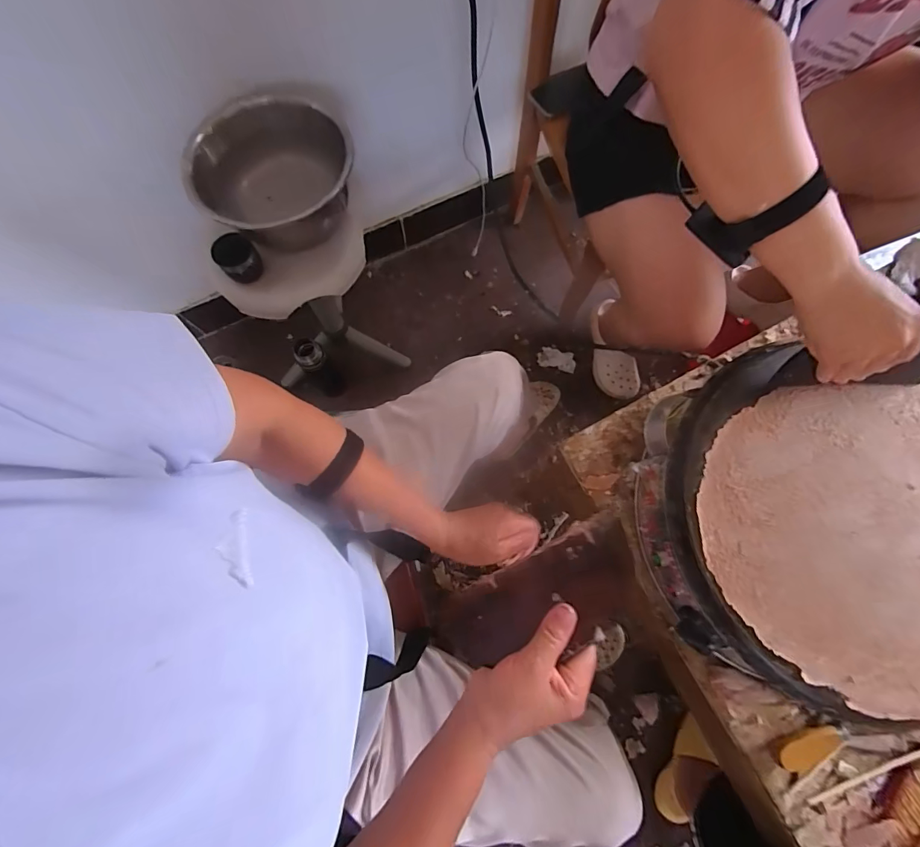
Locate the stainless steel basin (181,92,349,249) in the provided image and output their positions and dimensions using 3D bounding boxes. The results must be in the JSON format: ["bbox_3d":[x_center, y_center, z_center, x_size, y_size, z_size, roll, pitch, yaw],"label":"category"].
[{"bbox_3d":[-0.283,-0.379,0.655,0.225,0.114,0.215,0,77,0],"label":"stainless steel basin"}]

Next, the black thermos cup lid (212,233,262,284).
[{"bbox_3d":[-0.341,-0.254,0.655,0.058,0.046,0.062,0,77,0],"label":"black thermos cup lid"}]

